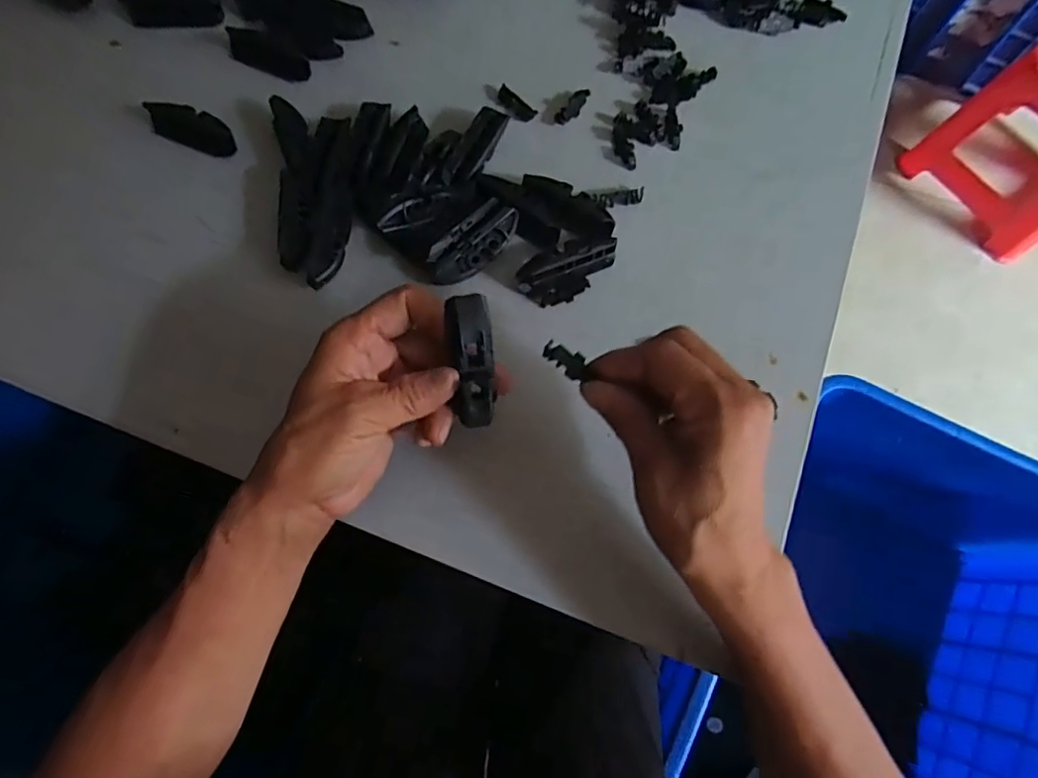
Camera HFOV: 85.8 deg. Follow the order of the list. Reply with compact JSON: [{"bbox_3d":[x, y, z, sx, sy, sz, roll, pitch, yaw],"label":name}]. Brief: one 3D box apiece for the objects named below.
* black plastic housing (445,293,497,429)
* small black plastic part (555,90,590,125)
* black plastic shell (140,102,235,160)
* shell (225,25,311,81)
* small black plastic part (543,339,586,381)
[{"bbox_3d":[-0.023,-0.011,0.273,0.021,0.012,0.069,-2,117,-2],"label":"black plastic housing"},{"bbox_3d":[0.041,-0.210,0.416,0.012,0.007,0.034,42,89,11],"label":"small black plastic part"},{"bbox_3d":[-0.233,-0.188,0.399,0.065,0.012,0.026,23,76,5],"label":"black plastic shell"},{"bbox_3d":[-0.189,-0.254,0.423,0.072,0.009,0.029,29,77,7],"label":"shell"},{"bbox_3d":[0.023,-0.015,0.274,0.022,0.005,0.013,33,74,-12],"label":"small black plastic part"}]

